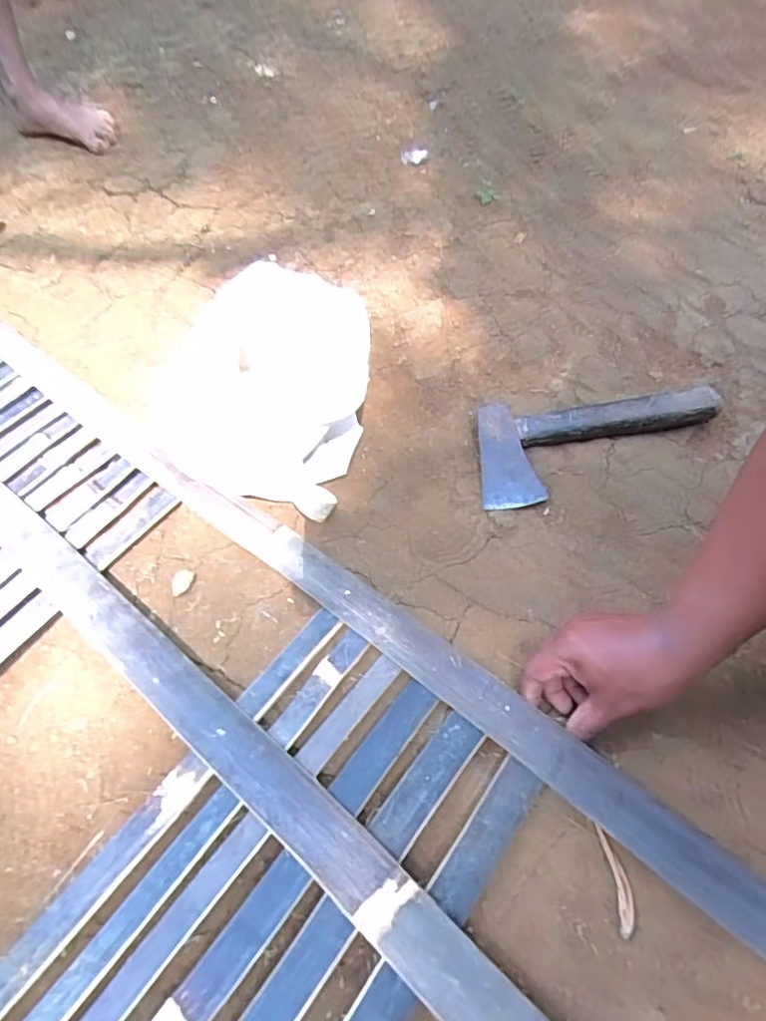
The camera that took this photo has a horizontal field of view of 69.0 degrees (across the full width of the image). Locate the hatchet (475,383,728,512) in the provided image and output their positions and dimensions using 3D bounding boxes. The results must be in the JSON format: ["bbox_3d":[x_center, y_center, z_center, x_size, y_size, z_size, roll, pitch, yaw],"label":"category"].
[{"bbox_3d":[0.228,-0.068,0.588,0.246,0.045,0.115,-1,57,3],"label":"hatchet"}]

